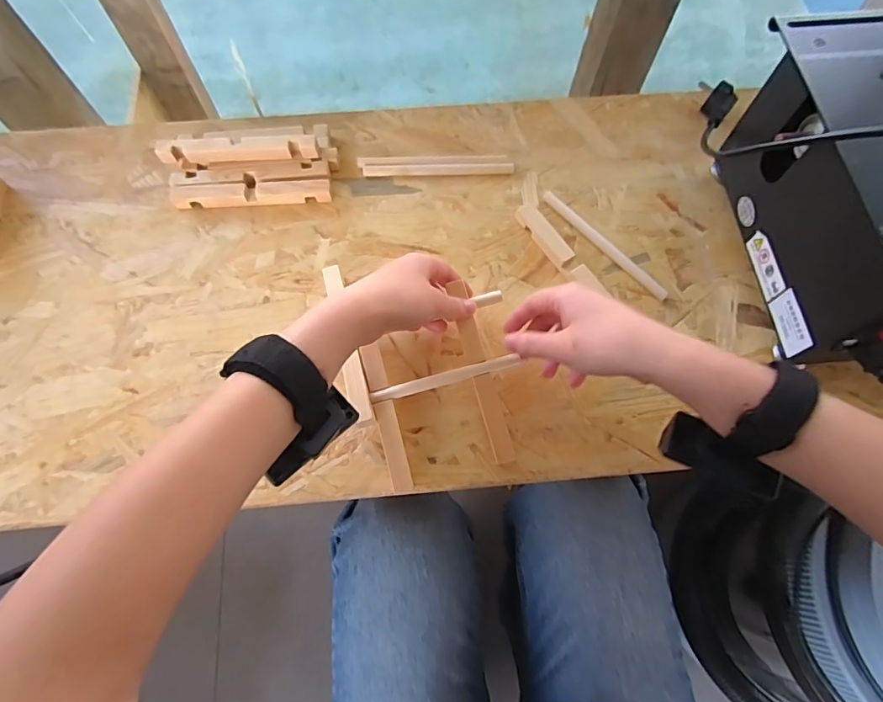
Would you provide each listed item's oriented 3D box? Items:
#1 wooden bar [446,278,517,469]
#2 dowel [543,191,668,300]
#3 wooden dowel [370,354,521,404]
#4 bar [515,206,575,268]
[{"bbox_3d":[0.032,0.017,0.386,0.016,0.008,0.144,-14,81,-5],"label":"wooden bar"},{"bbox_3d":[0.153,-0.100,0.456,0.010,0.010,0.148,-40,75,-14],"label":"dowel"},{"bbox_3d":[0.002,0.022,0.382,0.115,0.007,0.010,-15,71,-5],"label":"wooden dowel"},{"bbox_3d":[0.096,-0.109,0.452,0.016,0.019,0.068,-30,73,-11],"label":"bar"}]

